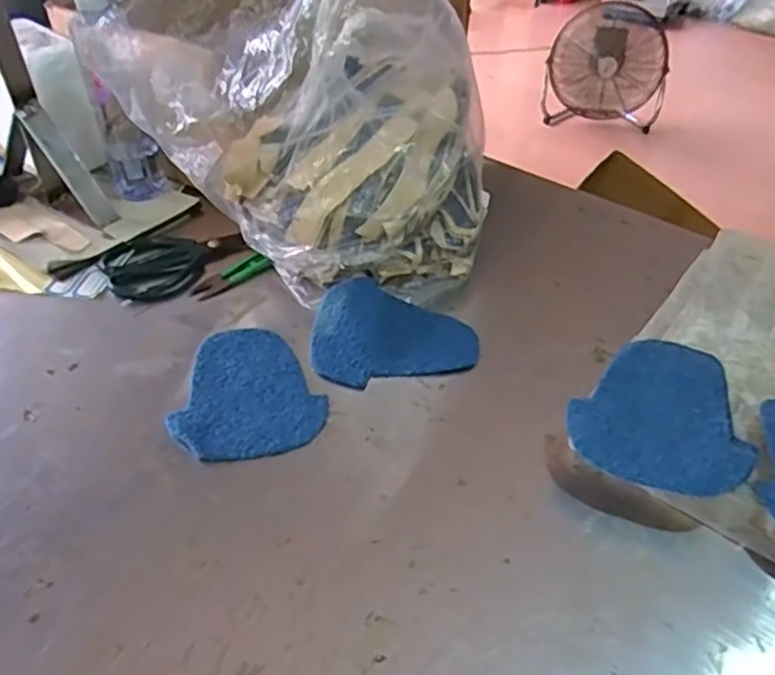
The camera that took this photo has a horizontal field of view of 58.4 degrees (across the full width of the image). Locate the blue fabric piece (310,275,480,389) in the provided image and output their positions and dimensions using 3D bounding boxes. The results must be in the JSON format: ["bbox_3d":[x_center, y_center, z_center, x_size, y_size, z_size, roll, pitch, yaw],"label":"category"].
[{"bbox_3d":[0.000,0.001,0.635,0.149,0.023,0.113,19,43,21],"label":"blue fabric piece"}]

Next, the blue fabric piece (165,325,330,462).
[{"bbox_3d":[-0.131,0.045,0.602,0.123,0.006,0.160,-20,44,-24],"label":"blue fabric piece"}]

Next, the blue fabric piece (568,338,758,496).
[{"bbox_3d":[0.223,0.058,0.535,0.122,0.014,0.162,30,45,31],"label":"blue fabric piece"}]

